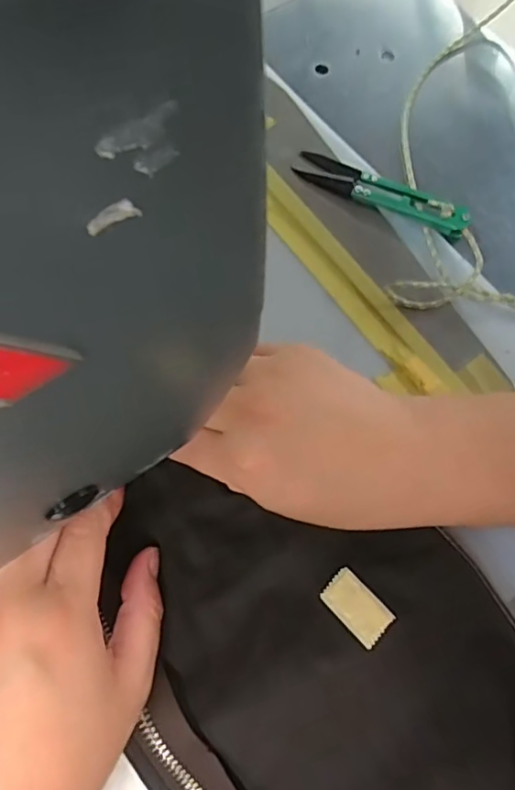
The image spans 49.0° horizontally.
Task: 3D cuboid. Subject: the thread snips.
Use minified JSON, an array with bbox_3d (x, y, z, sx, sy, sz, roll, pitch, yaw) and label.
[{"bbox_3d":[0.073,-0.121,0.333,0.104,0.009,0.023,24,71,5],"label":"thread snips"}]

